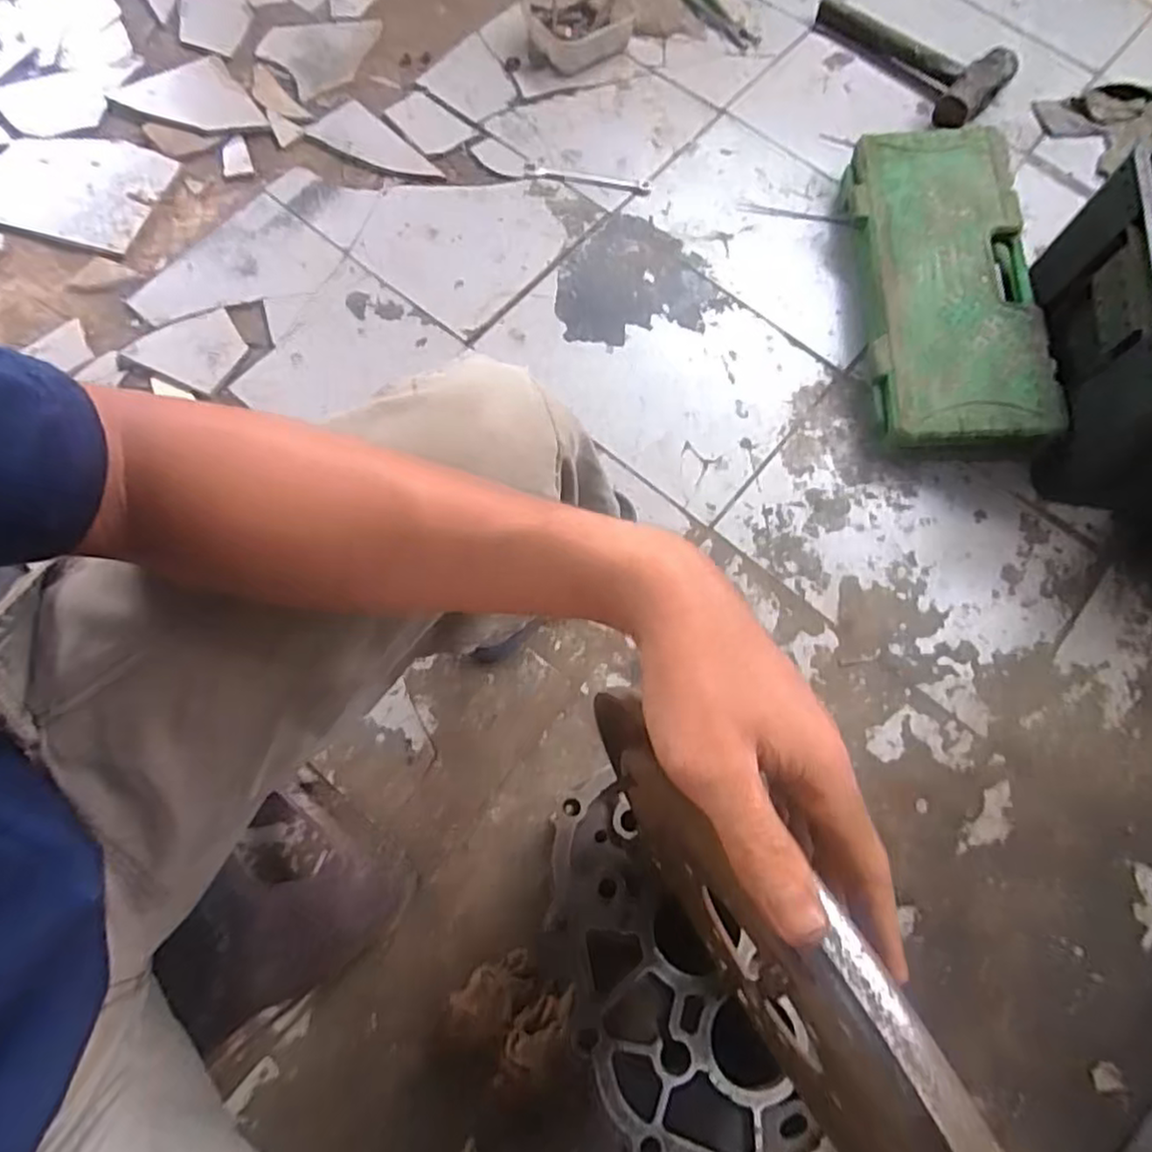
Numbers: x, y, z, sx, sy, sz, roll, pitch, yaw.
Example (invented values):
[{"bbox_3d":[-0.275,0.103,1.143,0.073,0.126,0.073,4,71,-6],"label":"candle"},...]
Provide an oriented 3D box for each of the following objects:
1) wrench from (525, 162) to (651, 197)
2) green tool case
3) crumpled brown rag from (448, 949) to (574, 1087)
[{"bbox_3d":[0.017,-0.594,1.032,0.189,0.004,0.029,12,73,4],"label":"wrench"},{"bbox_3d":[0.482,-0.381,0.922,0.202,0.085,0.488,2,72,-1],"label":"green tool case"},{"bbox_3d":[-0.058,0.404,0.647,0.100,0.066,0.081,39,75,10],"label":"crumpled brown rag"}]

